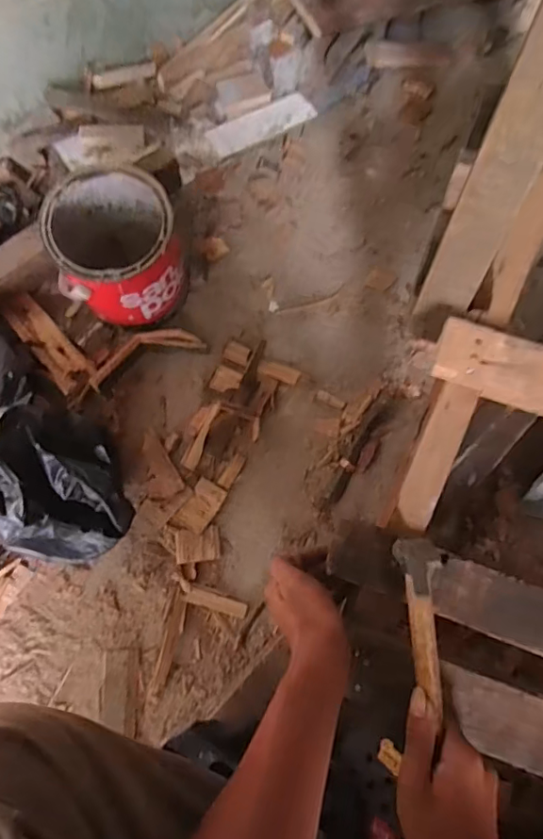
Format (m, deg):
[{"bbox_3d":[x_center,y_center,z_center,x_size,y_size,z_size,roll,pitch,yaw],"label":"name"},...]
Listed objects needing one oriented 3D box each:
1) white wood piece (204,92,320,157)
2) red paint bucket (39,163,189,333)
[{"bbox_3d":[-0.017,-0.477,0.866,0.175,0.015,0.062,-28,71,-8],"label":"white wood piece"},{"bbox_3d":[-0.193,-0.213,0.697,0.154,0.166,0.157,-10,70,-2],"label":"red paint bucket"}]

